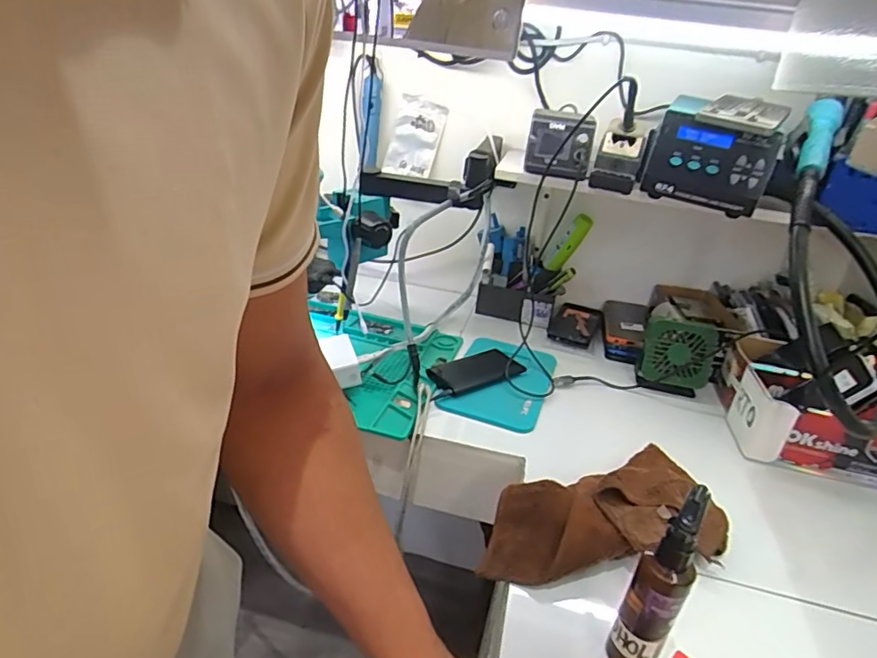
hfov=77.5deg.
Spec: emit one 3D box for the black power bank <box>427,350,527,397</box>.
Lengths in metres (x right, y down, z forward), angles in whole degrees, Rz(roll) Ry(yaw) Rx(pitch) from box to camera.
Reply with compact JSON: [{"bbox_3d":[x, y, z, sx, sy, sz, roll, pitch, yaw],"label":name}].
[{"bbox_3d":[0.056,0.059,0.827,0.146,0.015,0.083,-11,31,-32],"label":"black power bank"}]

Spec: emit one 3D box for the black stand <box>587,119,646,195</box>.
[{"bbox_3d":[0.245,-0.234,0.743,0.061,0.081,0.055,15,27,16],"label":"black stand"}]

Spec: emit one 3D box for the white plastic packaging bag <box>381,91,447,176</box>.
[{"bbox_3d":[-0.044,-0.347,0.990,0.107,0.134,0.011,12,27,9],"label":"white plastic packaging bag"}]

